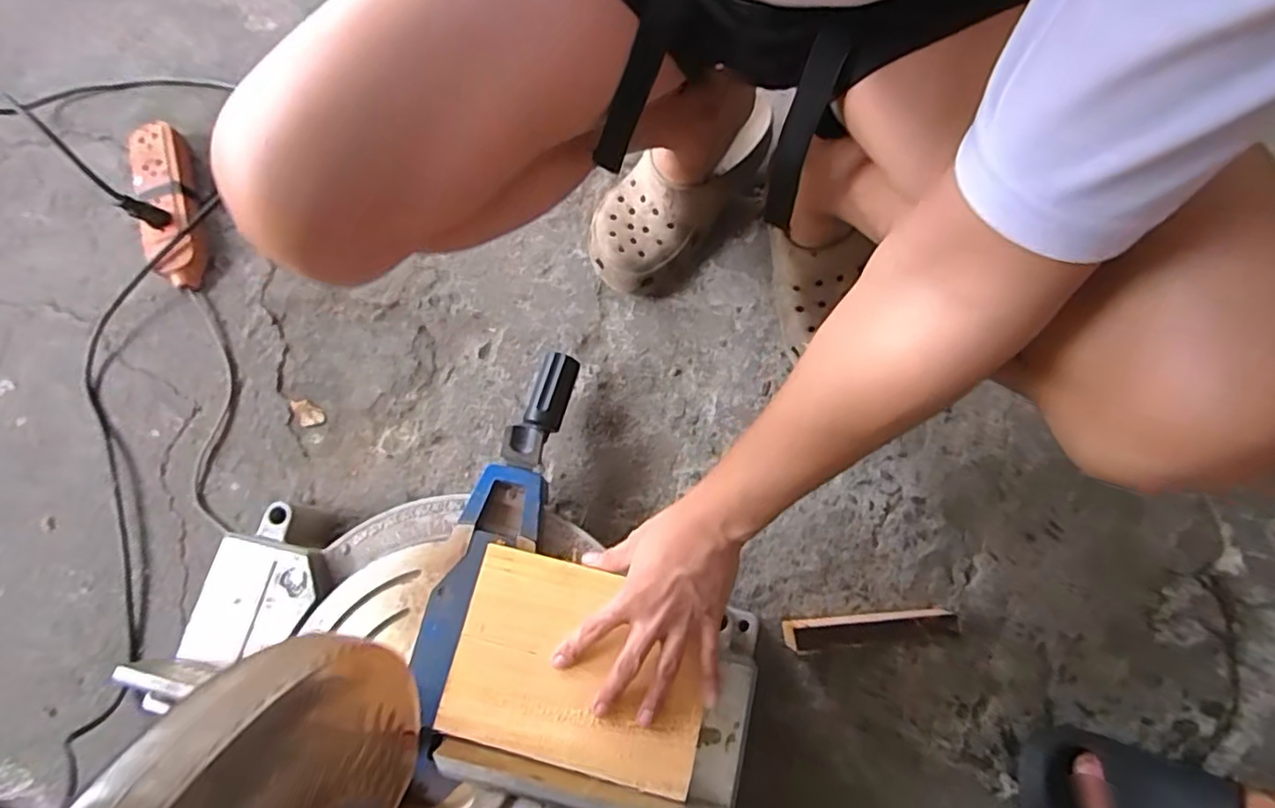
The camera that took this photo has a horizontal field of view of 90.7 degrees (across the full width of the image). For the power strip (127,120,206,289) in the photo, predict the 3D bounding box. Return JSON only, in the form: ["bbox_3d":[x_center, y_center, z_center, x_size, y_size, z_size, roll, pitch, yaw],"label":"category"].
[{"bbox_3d":[-0.541,-0.229,0.724,0.065,0.037,0.213,-17,74,-3],"label":"power strip"}]

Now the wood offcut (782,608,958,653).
[{"bbox_3d":[0.208,0.203,0.570,0.146,0.042,0.024,-5,74,1],"label":"wood offcut"}]

